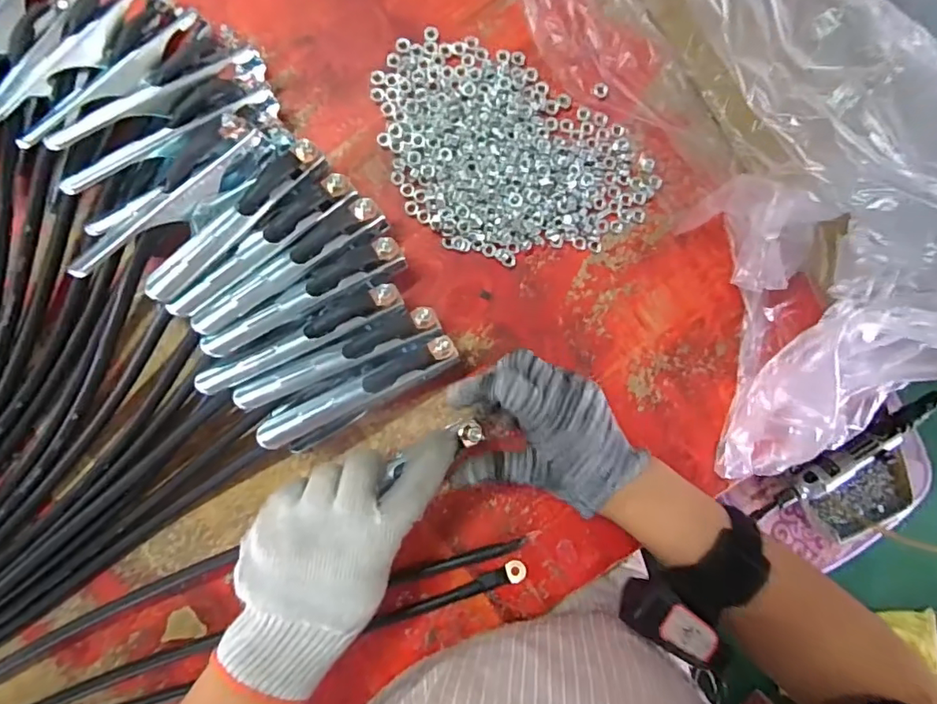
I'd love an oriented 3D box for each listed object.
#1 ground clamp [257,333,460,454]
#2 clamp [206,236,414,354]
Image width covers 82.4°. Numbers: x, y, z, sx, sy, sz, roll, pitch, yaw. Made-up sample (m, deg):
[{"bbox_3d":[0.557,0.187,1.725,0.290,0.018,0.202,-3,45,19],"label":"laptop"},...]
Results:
[{"bbox_3d":[-0.071,0.028,0.367,0.134,0.057,0.030,-29,93,-4],"label":"ground clamp"},{"bbox_3d":[-0.106,-0.036,0.361,0.133,0.048,0.023,-30,95,-3],"label":"clamp"}]

